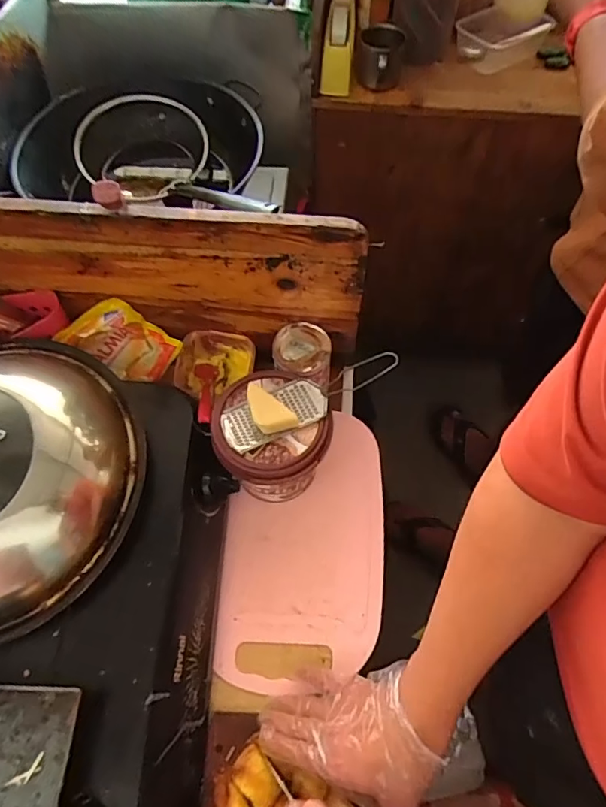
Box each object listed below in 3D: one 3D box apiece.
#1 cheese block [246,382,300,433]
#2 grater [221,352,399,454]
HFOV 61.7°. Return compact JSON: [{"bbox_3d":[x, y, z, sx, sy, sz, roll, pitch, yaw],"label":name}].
[{"bbox_3d":[-0.041,0.006,0.538,0.071,0.026,0.035,35,67,17],"label":"cheese block"},{"bbox_3d":[0.010,-0.007,0.561,0.204,0.007,0.054,-24,65,-12],"label":"grater"}]

